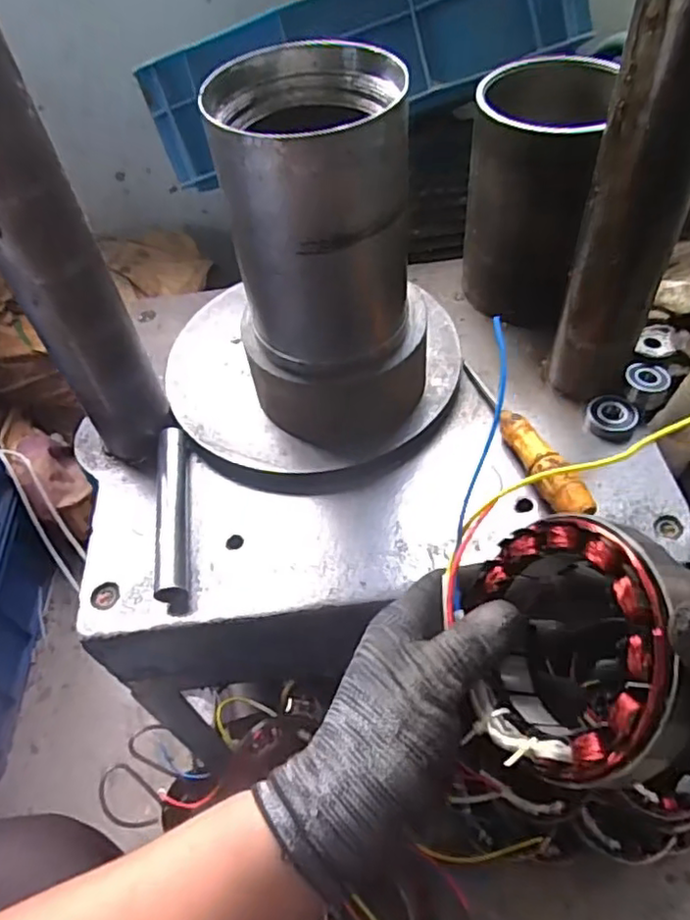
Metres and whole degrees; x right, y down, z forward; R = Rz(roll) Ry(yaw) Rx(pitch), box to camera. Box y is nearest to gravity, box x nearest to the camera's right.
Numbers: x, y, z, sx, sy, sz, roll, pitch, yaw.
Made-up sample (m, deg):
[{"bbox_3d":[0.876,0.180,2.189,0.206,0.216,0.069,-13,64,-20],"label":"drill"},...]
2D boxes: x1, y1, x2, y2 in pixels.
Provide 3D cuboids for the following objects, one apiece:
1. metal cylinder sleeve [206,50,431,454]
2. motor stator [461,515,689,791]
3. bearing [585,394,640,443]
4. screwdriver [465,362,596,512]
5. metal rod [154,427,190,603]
[{"bbox_3d":[-0.008,-0.132,0.460,0.125,0.260,0.127,-2,53,4],"label":"metal cylinder sleeve"},{"bbox_3d":[0.102,0.081,0.284,0.030,0.101,0.115,16,45,-28],"label":"motor stator"},{"bbox_3d":[0.223,-0.036,0.527,0.039,0.017,0.038,-3,53,4],"label":"bearing"},{"bbox_3d":[0.139,-0.023,0.513,0.027,0.032,0.187,-19,53,-8],"label":"screwdriver"},{"bbox_3d":[-0.134,0.039,0.497,0.021,0.022,0.150,-10,53,-2],"label":"metal rod"}]

